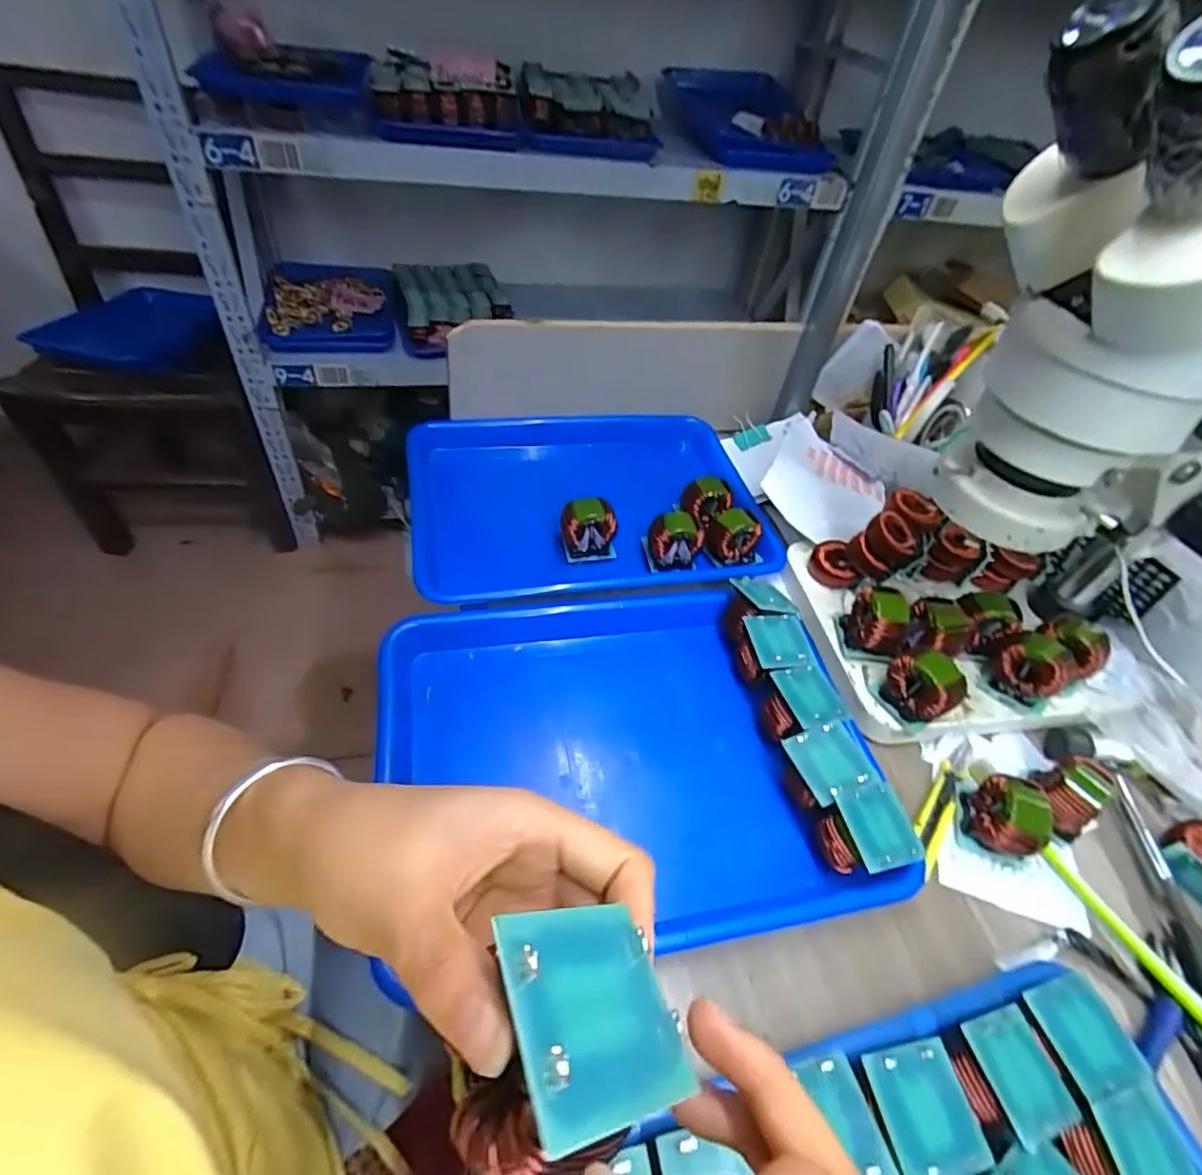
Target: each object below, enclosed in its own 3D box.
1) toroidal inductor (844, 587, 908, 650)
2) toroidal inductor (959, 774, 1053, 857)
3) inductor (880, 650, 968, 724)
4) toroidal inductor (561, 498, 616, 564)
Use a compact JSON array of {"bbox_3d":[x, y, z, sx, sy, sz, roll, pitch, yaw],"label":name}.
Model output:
[{"bbox_3d":[0.216,0.028,0.474,0.030,0.052,0.043,13,47,3],"label":"toroidal inductor"},{"bbox_3d":[0.271,0.155,0.403,0.036,0.046,0.044,15,47,5],"label":"toroidal inductor"},{"bbox_3d":[0.232,0.075,0.436,0.032,0.050,0.040,-7,49,-16],"label":"inductor"},{"bbox_3d":[-0.012,-0.051,0.543,0.046,0.049,0.029,-2,48,-11],"label":"toroidal inductor"}]

